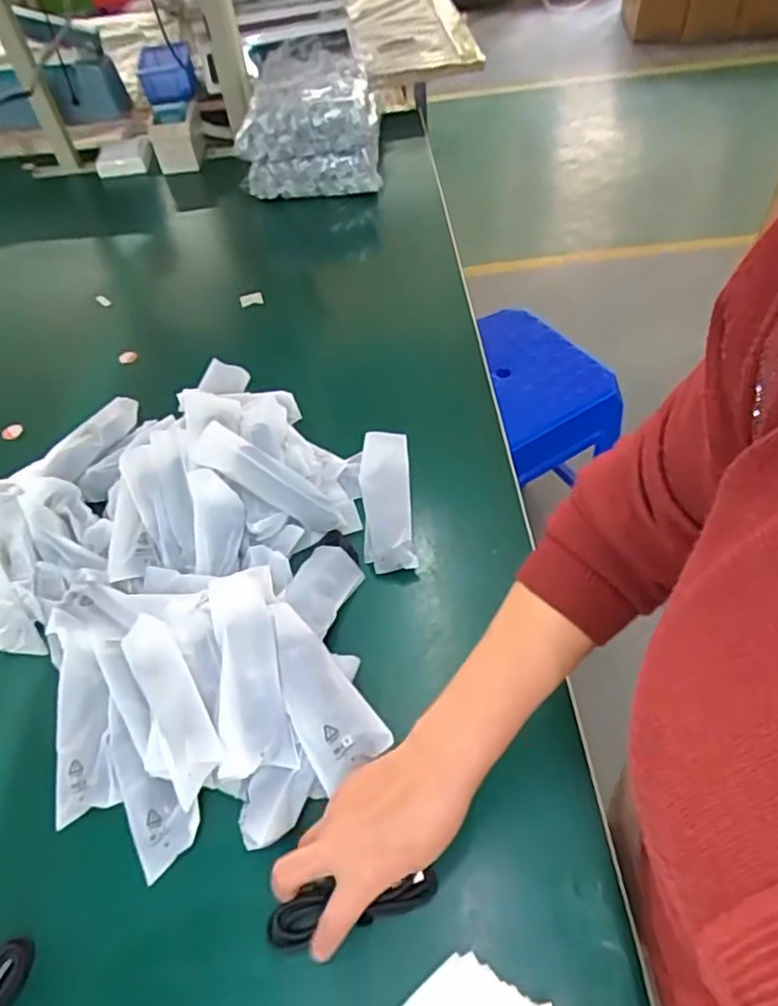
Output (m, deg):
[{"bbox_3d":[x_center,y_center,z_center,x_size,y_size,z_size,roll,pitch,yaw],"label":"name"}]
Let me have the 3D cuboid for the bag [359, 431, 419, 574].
[{"bbox_3d":[-0.002,-0.002,0.644,0.050,0.031,0.152,-5,52,1],"label":"bag"}]

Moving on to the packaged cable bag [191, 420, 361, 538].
[{"bbox_3d":[-0.103,-0.017,0.620,0.169,0.028,0.045,32,56,-14],"label":"packaged cable bag"}]

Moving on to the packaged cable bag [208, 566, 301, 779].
[{"bbox_3d":[-0.110,0.126,0.507,0.049,0.026,0.159,-13,52,-5],"label":"packaged cable bag"}]

